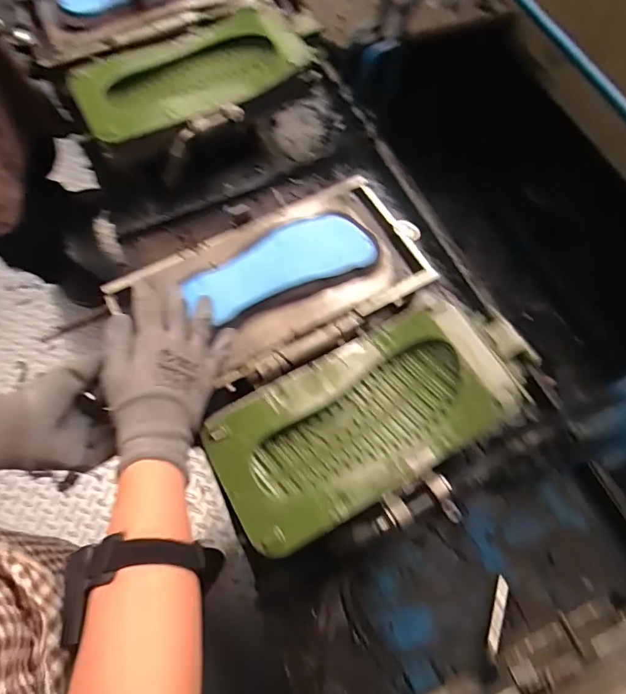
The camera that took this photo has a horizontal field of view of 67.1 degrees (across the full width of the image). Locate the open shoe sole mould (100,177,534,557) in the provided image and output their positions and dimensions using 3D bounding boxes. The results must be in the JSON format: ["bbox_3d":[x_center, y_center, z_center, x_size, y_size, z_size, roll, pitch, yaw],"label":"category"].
[{"bbox_3d":[0.010,-0.012,0.590,0.412,0.079,0.392,-27,67,-9],"label":"open shoe sole mould"}]

